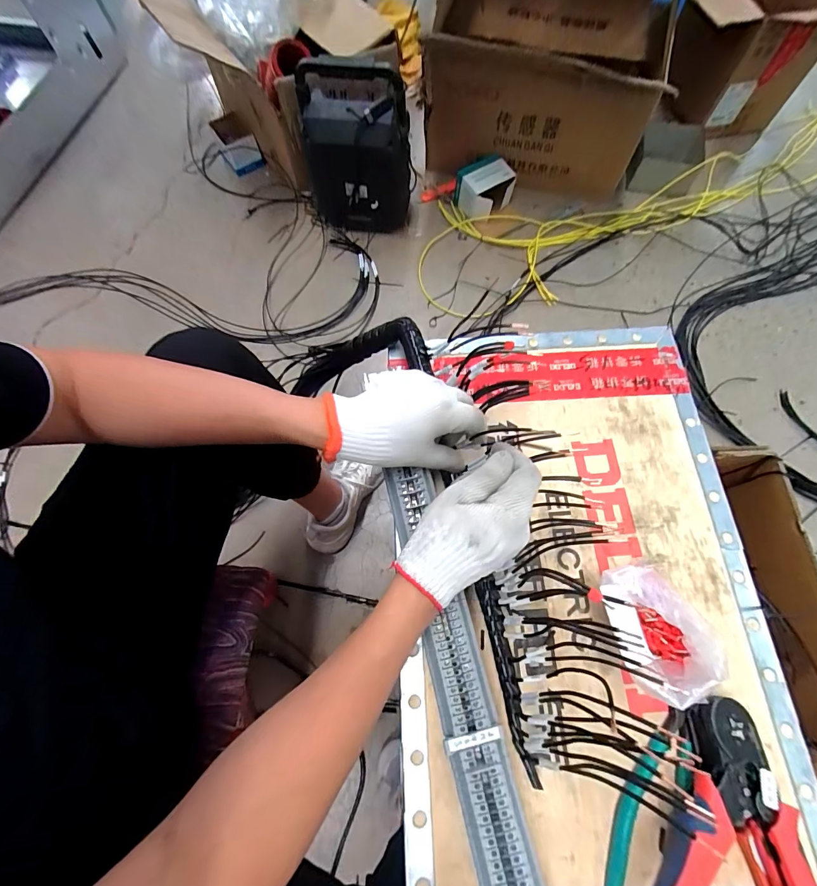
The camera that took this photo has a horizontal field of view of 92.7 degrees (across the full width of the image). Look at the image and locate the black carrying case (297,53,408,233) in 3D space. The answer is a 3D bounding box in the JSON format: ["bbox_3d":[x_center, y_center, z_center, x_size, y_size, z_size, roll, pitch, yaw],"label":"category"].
[{"bbox_3d":[-0.121,-0.672,0.910,0.244,0.325,0.137,-1,71,-1],"label":"black carrying case"}]

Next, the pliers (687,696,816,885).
[{"bbox_3d":[0.260,0.289,0.283,0.054,0.027,0.171,-10,70,-2],"label":"pliers"}]

